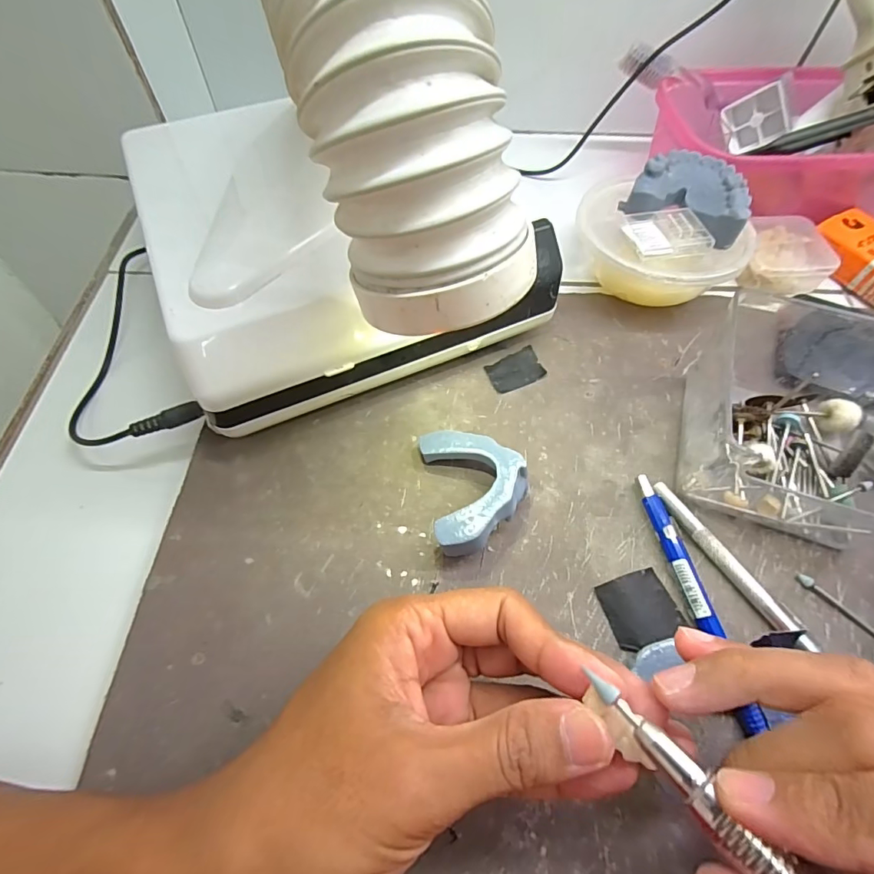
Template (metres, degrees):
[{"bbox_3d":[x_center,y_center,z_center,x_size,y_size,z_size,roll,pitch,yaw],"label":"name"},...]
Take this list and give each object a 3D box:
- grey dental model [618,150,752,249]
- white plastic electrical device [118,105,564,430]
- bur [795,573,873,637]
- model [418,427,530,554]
[{"bbox_3d":[0.150,-0.148,0.277,0.064,0.017,0.057,19,62,10],"label":"grey dental model"},{"bbox_3d":[-0.055,-0.112,0.270,0.192,0.079,0.185,-21,63,-13],"label":"white plastic electrical device"},{"bbox_3d":[0.183,0.077,0.209,0.042,0.004,0.005,40,67,20],"label":"bur"},{"bbox_3d":[0.019,0.024,0.226,0.046,0.025,0.063,-8,61,-5],"label":"model"}]

